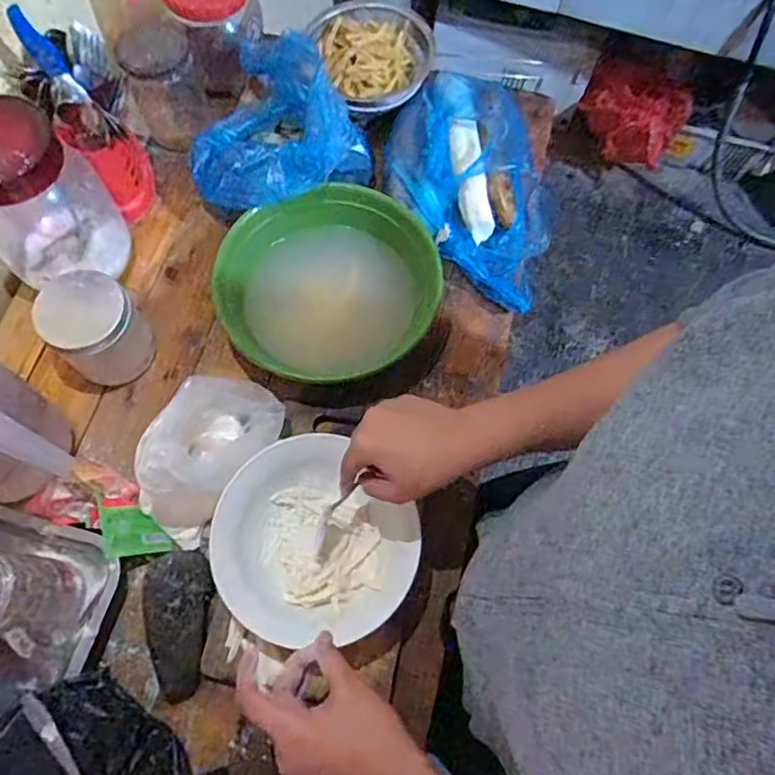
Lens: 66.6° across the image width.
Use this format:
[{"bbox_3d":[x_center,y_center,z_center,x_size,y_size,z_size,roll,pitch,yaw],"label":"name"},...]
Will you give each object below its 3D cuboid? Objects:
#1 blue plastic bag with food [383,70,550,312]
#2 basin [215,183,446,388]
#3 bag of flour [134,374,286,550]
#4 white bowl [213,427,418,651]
[{"bbox_3d":[0.099,-0.258,0.744,0.193,0.064,0.338,-8,69,-6],"label":"blue plastic bag with food"},{"bbox_3d":[-0.062,-0.111,0.666,0.209,0.092,0.241,32,70,10],"label":"basin"},{"bbox_3d":[-0.180,0.063,0.580,0.087,0.119,0.159,32,70,9],"label":"bag of flour"},{"bbox_3d":[-0.073,0.148,0.562,0.171,0.062,0.180,1,68,-3],"label":"white bowl"}]

